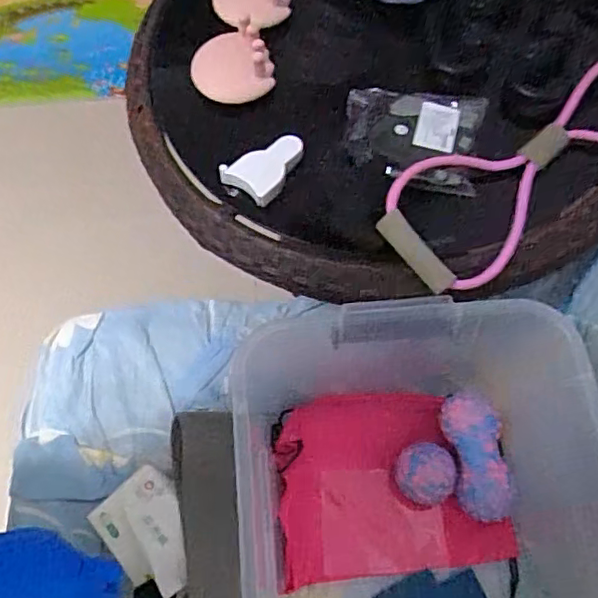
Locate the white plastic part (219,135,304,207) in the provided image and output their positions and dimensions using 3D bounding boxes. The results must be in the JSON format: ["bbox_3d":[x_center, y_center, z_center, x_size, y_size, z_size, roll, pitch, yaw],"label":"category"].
[{"bbox_3d":[-0.038,-0.147,0.651,0.062,0.019,0.081,31,71,16],"label":"white plastic part"}]

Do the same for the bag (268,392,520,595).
[{"bbox_3d":[0.105,0.216,0.720,0.265,0.061,0.209,-8,66,0],"label":"bag"}]

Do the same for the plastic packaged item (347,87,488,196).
[{"bbox_3d":[0.122,-0.175,0.651,0.143,0.023,0.116,11,67,8],"label":"plastic packaged item"}]

